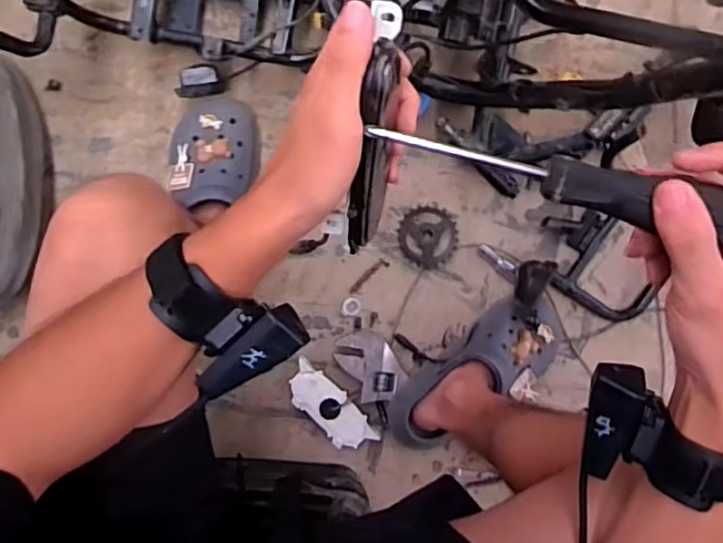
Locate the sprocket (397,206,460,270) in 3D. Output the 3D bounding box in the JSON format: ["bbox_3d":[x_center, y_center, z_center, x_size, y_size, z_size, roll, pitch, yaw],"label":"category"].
[{"bbox_3d":[0.091,-0.046,0.859,0.084,0.014,0.082,0,90,-7],"label":"sprocket"}]

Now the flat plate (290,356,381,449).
[{"bbox_3d":[-0.042,0.184,0.842,0.054,0.015,0.141,-45,95,-5],"label":"flat plate"}]

